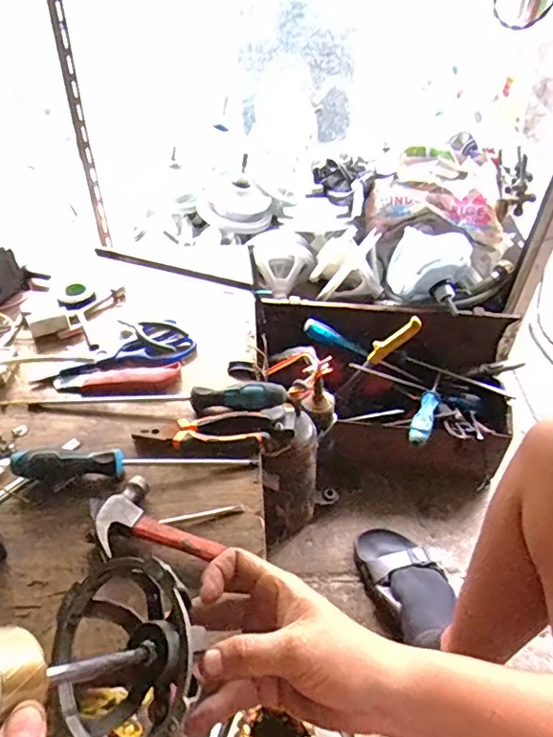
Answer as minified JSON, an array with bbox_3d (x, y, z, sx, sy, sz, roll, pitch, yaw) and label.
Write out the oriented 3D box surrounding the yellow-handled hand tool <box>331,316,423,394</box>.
[{"bbox_3d":[0.166,-0.015,0.924,0.034,0.205,0.022,27,39,-23],"label":"yellow-handled hand tool"}]

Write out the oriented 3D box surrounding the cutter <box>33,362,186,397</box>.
[{"bbox_3d":[-0.213,0.013,0.682,0.178,0.016,0.042,0,44,-3],"label":"cutter"}]

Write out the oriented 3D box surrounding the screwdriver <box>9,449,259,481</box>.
[{"bbox_3d":[-0.152,0.097,0.585,0.252,0.042,0.028,-4,45,-7],"label":"screwdriver"}]

